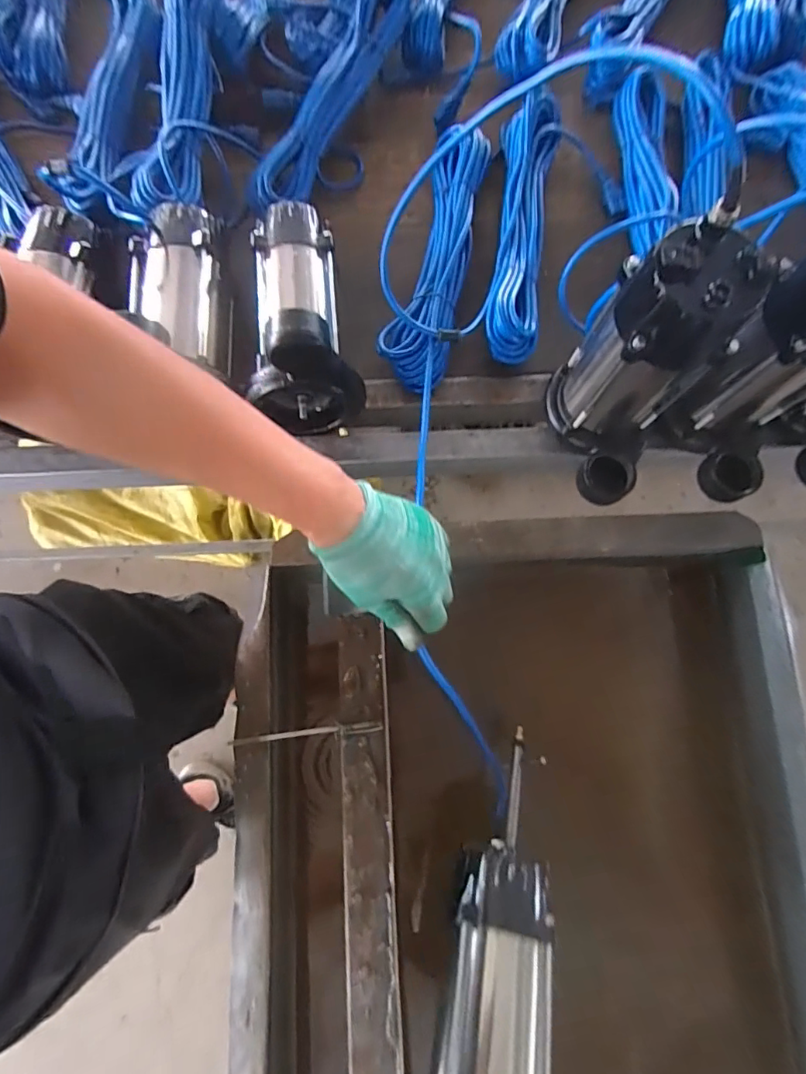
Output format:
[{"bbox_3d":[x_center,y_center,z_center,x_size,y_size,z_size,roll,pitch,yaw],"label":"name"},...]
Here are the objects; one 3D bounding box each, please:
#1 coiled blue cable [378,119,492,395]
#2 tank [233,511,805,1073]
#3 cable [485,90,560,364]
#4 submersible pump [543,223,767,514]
[{"bbox_3d":[0.040,-0.326,0.589,0.072,0.044,0.319,13,78,2],"label":"coiled blue cable"},{"bbox_3d":[0.161,0.400,0.641,0.649,0.332,0.750,-1,78,-1],"label":"tank"},{"bbox_3d":[0.137,-0.369,0.597,0.064,0.039,0.341,8,77,1],"label":"cable"},{"bbox_3d":[0.211,-0.134,0.459,0.108,0.223,0.137,12,78,2],"label":"submersible pump"}]

